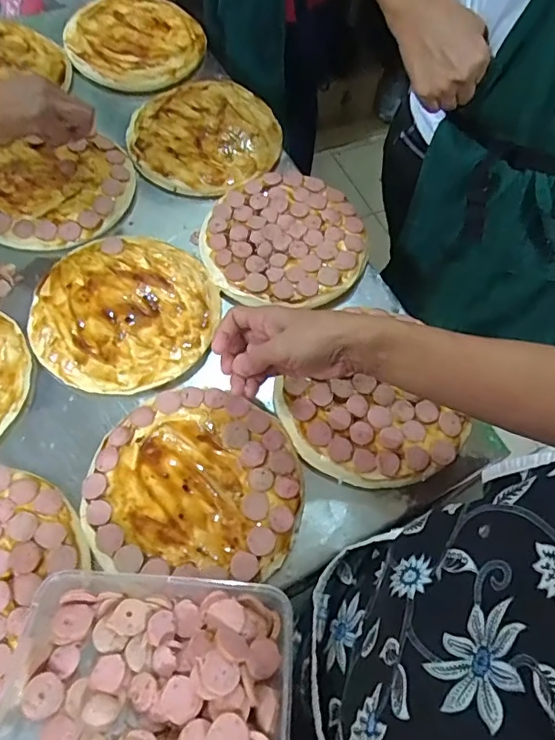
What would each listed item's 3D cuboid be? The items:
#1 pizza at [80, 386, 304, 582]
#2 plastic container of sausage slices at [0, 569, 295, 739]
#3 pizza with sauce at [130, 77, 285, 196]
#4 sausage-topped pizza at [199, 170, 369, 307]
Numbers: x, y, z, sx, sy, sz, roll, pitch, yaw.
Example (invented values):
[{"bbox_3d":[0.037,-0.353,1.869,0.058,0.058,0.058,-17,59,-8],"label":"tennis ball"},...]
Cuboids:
[{"bbox_3d":[-0.075,0.100,0.482,0.190,0.024,0.169,5,64,0],"label":"pizza"},{"bbox_3d":[-0.081,0.192,0.321,0.176,0.037,0.113,5,64,0],"label":"plastic container of sausage slices"},{"bbox_3d":[-0.099,-0.322,0.697,0.200,0.024,0.193,9,64,2],"label":"pizza with sauce"},{"bbox_3d":[0.007,-0.166,0.617,0.192,0.013,0.195,-1,64,-3],"label":"sausage-topped pizza"}]

